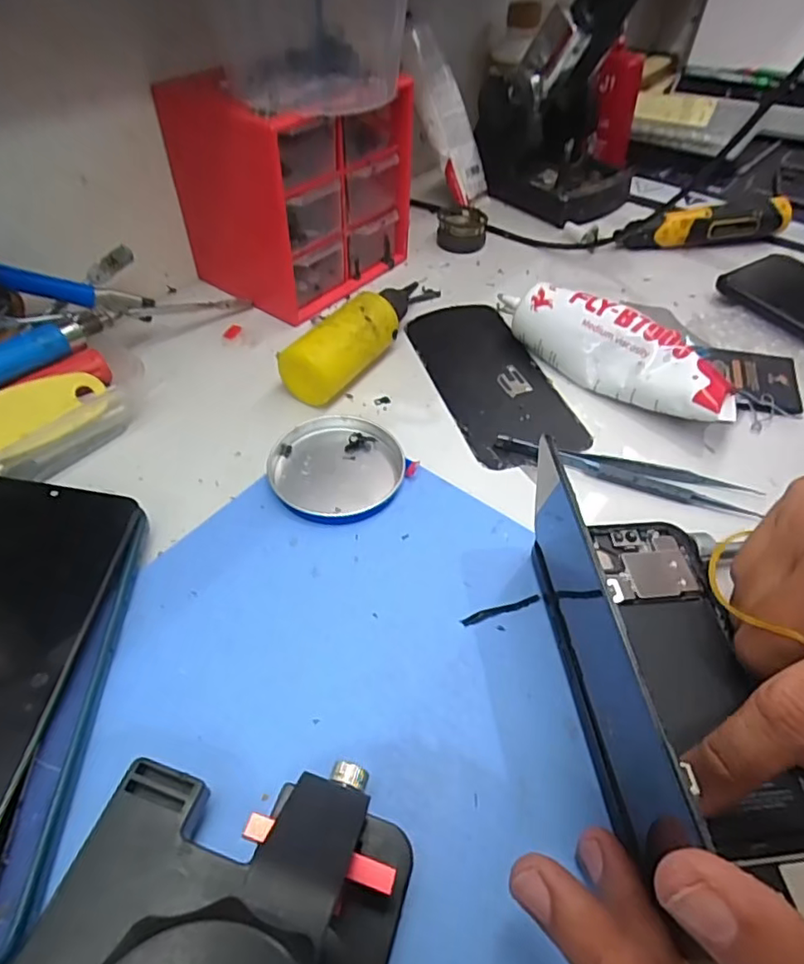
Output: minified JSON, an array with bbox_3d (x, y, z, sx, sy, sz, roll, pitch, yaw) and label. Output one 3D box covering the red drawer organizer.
[{"bbox_3d":[-0.070,-0.197,0.387,0.102,0.120,0.123,27,52,22],"label":"red drawer organizer"}]

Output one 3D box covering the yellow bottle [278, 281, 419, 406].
[{"bbox_3d":[-0.019,-0.093,0.354,0.034,0.036,0.121,28,52,22],"label":"yellow bottle"}]

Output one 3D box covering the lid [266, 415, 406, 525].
[{"bbox_3d":[-0.033,-0.007,0.286,0.065,0.012,0.064,2,47,0],"label":"lid"}]

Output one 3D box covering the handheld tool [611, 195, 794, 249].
[{"bbox_3d":[0.247,-0.209,0.467,0.141,0.030,0.022,-8,48,-9],"label":"handheld tool"}]

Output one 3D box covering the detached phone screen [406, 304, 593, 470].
[{"bbox_3d":[0.053,-0.067,0.354,0.069,0.005,0.146,-12,48,-13],"label":"detached phone screen"}]

